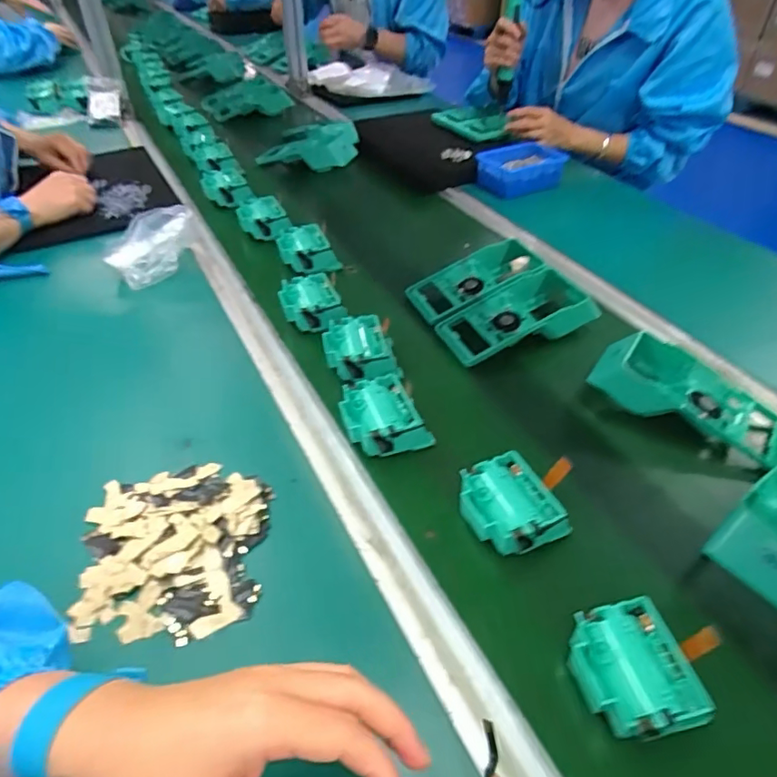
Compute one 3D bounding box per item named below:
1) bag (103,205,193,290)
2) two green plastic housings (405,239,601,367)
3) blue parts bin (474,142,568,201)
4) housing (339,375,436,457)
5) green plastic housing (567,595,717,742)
[{"bbox_3d":[-0.324,-0.199,0.742,0.115,0.072,0.112,-10,45,-15],"label":"bag"},{"bbox_3d":[0.138,-0.117,0.684,0.189,0.051,0.166,-17,44,-19],"label":"two green plastic housings"},{"bbox_3d":[0.241,-0.404,1.022,0.159,0.074,0.103,-21,42,-20],"label":"blue parts bin"},{"bbox_3d":[-0.006,0.029,0.528,0.076,0.038,0.076,-14,40,-12],"label":"housing"},{"bbox_3d":[0.159,0.190,0.358,0.068,0.042,0.075,-11,39,-9],"label":"green plastic housing"}]

